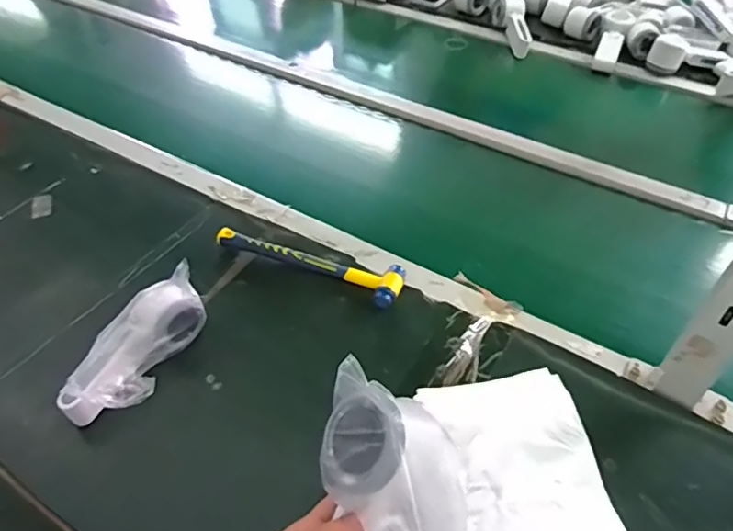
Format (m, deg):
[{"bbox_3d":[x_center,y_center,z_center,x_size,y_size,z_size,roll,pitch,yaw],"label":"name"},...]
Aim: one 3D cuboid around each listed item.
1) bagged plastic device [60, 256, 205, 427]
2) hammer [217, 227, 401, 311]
[{"bbox_3d":[-0.238,0.082,0.570,0.065,0.079,0.167,17,49,16],"label":"bagged plastic device"},{"bbox_3d":[-0.068,-0.011,0.700,0.243,0.027,0.064,21,51,18],"label":"hammer"}]

